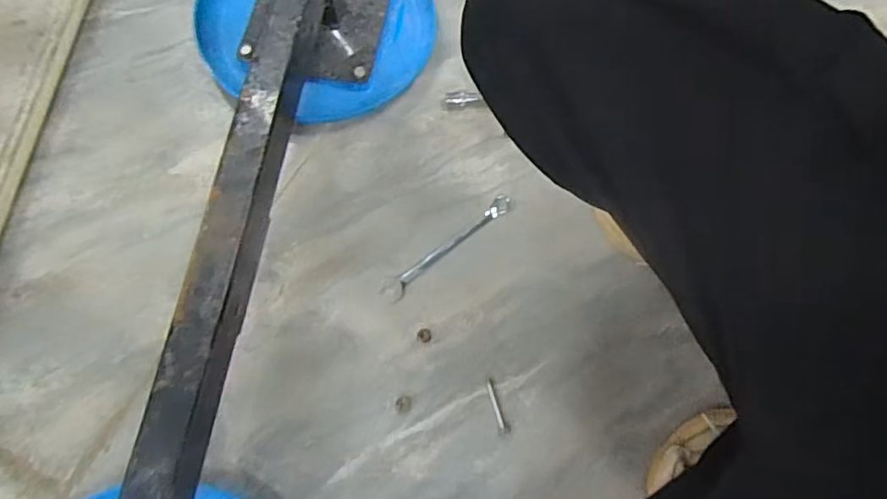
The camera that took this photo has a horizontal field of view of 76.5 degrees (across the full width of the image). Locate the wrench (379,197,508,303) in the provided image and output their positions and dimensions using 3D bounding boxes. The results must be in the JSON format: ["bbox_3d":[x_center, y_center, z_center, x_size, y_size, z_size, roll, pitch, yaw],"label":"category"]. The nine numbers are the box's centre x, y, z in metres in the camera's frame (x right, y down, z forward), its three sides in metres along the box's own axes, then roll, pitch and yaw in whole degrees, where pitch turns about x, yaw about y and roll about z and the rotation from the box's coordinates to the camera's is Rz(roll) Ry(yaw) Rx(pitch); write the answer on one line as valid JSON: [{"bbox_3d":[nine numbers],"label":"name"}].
[{"bbox_3d":[0.007,-0.007,0.648,0.176,0.011,0.026,-38,78,-12],"label":"wrench"}]

